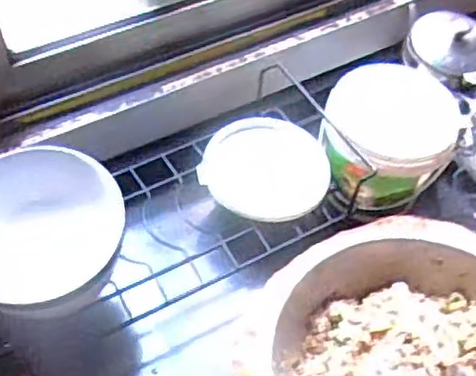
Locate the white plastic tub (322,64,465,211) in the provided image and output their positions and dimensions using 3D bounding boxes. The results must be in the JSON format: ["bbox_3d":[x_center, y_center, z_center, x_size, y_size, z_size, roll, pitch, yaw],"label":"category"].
[{"bbox_3d":[0.153,-0.058,0.688,0.134,0.076,0.132,2,53,-2],"label":"white plastic tub"}]

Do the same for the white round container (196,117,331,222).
[{"bbox_3d":[0.028,-0.020,0.675,0.127,0.033,0.103,1,58,-1],"label":"white round container"}]

